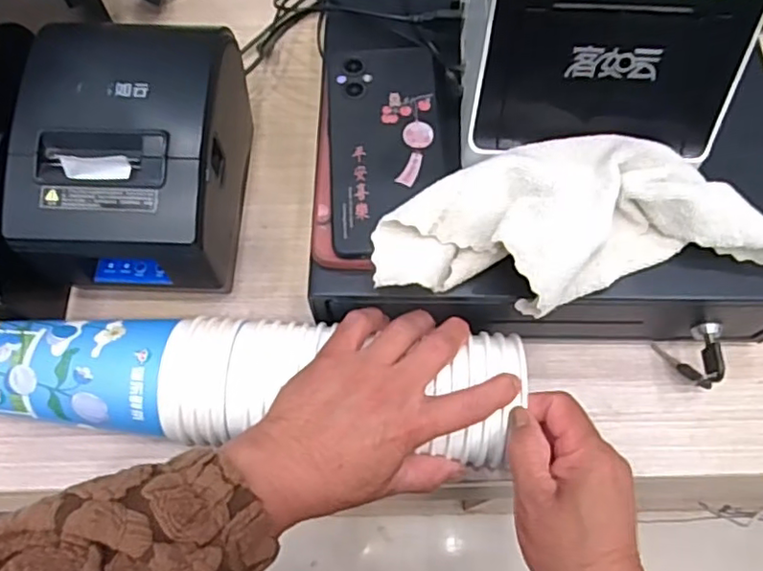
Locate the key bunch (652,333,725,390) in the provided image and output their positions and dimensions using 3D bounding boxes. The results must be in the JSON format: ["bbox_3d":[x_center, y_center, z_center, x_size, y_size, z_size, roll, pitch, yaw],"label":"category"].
[{"bbox_3d":[0.227,0.052,0.443,0.016,0.051,0.045,-25,69,-11],"label":"key bunch"}]

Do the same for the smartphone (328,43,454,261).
[{"bbox_3d":[0.004,-0.093,0.400,0.076,0.004,0.156,-2,67,-1],"label":"smartphone"}]

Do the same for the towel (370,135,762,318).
[{"bbox_3d":[0.120,-0.037,0.373,0.250,0.041,0.100,-8,67,-4],"label":"towel"}]

